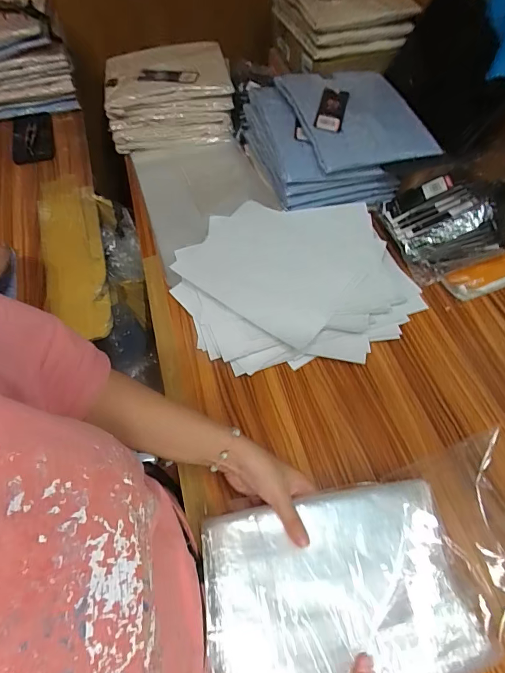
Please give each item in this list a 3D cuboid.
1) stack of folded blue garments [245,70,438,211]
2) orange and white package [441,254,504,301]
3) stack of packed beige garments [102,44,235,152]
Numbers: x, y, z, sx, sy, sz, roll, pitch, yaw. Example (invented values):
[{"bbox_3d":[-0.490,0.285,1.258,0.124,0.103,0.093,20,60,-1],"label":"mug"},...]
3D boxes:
[{"bbox_3d":[0.143,-0.368,0.709,0.258,0.113,0.263,-12,58,-7],"label":"stack of folded blue garments"},{"bbox_3d":[0.384,-0.098,0.637,0.136,0.031,0.048,-14,59,-9],"label":"orange and white package"},{"bbox_3d":[-0.181,-0.517,0.835,0.258,0.111,0.216,-14,59,-8],"label":"stack of packed beige garments"}]

